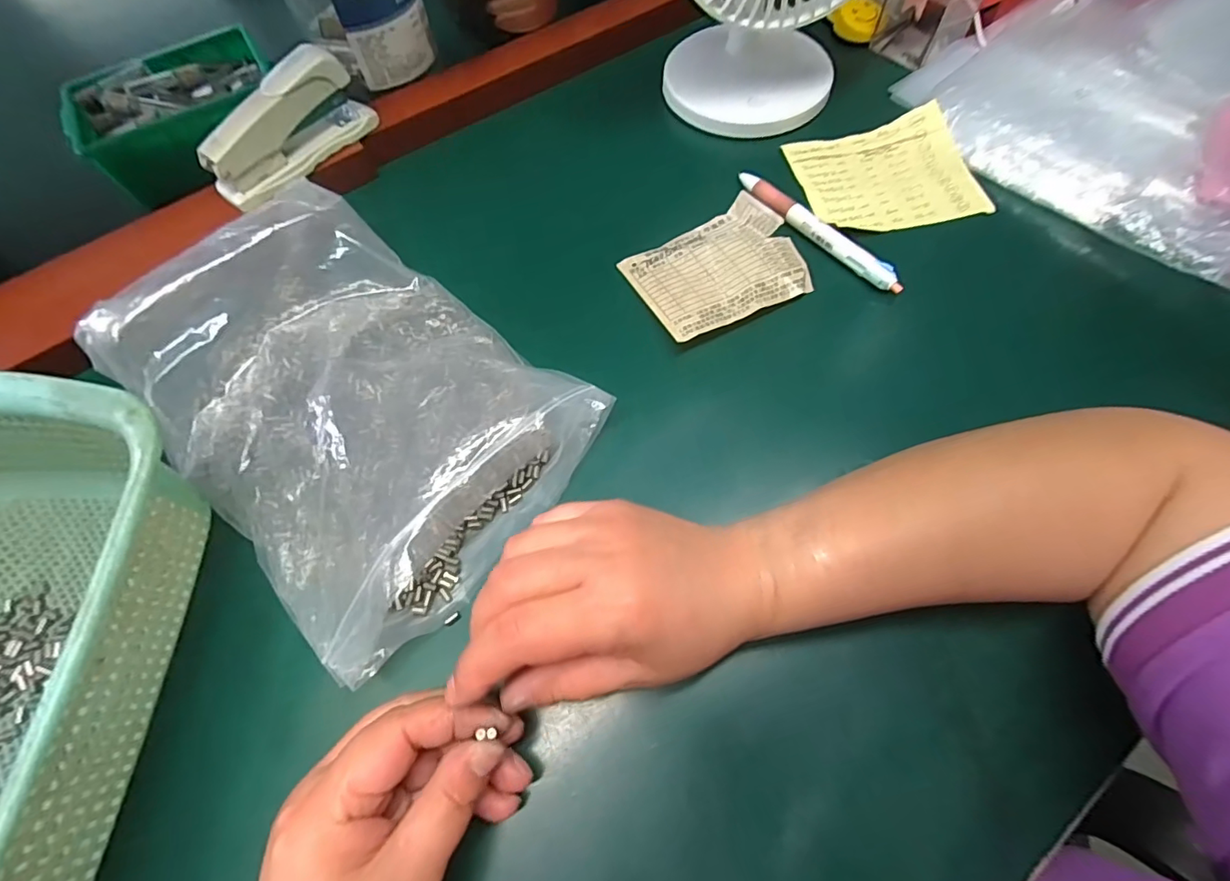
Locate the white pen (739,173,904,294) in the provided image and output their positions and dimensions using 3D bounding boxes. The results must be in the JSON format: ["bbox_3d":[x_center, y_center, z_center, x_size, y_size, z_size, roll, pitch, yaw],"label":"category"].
[{"bbox_3d":[0.138,-0.146,0.360,0.013,0.016,0.142,-38,69,-15],"label":"white pen"}]

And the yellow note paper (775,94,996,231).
[{"bbox_3d":[0.201,-0.200,0.384,0.119,0.014,0.100,-14,65,-4],"label":"yellow note paper"}]

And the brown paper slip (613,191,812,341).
[{"bbox_3d":[0.068,-0.116,0.350,0.107,0.021,0.086,-27,67,-10],"label":"brown paper slip"}]

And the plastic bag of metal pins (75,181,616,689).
[{"bbox_3d":[-0.150,-0.027,0.286,0.239,0.066,0.178,37,71,18],"label":"plastic bag of metal pins"}]

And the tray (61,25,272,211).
[{"bbox_3d":[-0.338,-0.260,0.412,0.146,0.049,0.105,-33,68,-13],"label":"tray"}]

